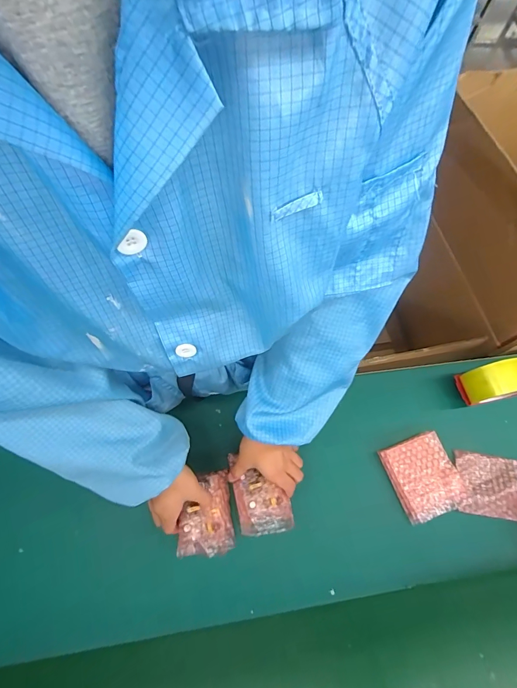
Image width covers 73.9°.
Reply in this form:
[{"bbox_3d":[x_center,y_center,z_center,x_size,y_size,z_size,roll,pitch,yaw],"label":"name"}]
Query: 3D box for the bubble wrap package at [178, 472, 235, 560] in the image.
[{"bbox_3d":[-0.084,0.263,0.531,0.080,0.050,0.115,-8,68,-6],"label":"bubble wrap package"}]

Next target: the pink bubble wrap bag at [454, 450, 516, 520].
[{"bbox_3d":[0.400,0.243,0.591,0.114,0.011,0.099,9,67,1],"label":"pink bubble wrap bag"}]

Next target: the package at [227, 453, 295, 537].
[{"bbox_3d":[0.002,0.231,0.540,0.081,0.037,0.123,-11,68,-7],"label":"package"}]

